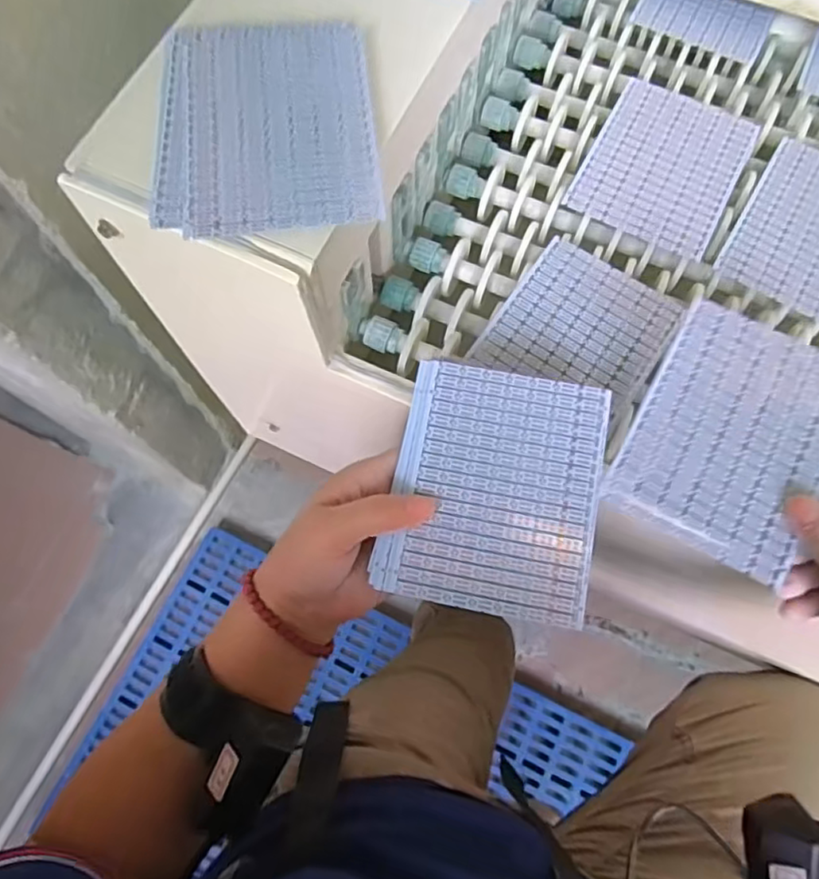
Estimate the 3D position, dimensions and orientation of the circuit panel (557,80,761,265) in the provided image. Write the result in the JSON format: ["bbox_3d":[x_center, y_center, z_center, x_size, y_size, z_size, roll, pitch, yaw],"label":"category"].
[{"bbox_3d":[0.181,-0.196,0.445,0.100,0.004,0.129,27,74,9],"label":"circuit panel"}]

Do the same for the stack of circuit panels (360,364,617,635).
[{"bbox_3d":[0.047,0.026,0.342,0.108,0.011,0.129,11,72,4],"label":"stack of circuit panels"}]

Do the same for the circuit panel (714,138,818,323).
[{"bbox_3d":[0.282,-0.142,0.430,0.103,0.005,0.128,30,75,10],"label":"circuit panel"}]

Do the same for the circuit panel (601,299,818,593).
[{"bbox_3d":[0.177,-0.002,0.341,0.098,0.004,0.127,28,81,11],"label":"circuit panel"}]

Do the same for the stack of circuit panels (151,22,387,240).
[{"bbox_3d":[-0.075,-0.170,0.337,0.115,0.004,0.137,-4,72,-1],"label":"stack of circuit panels"}]

